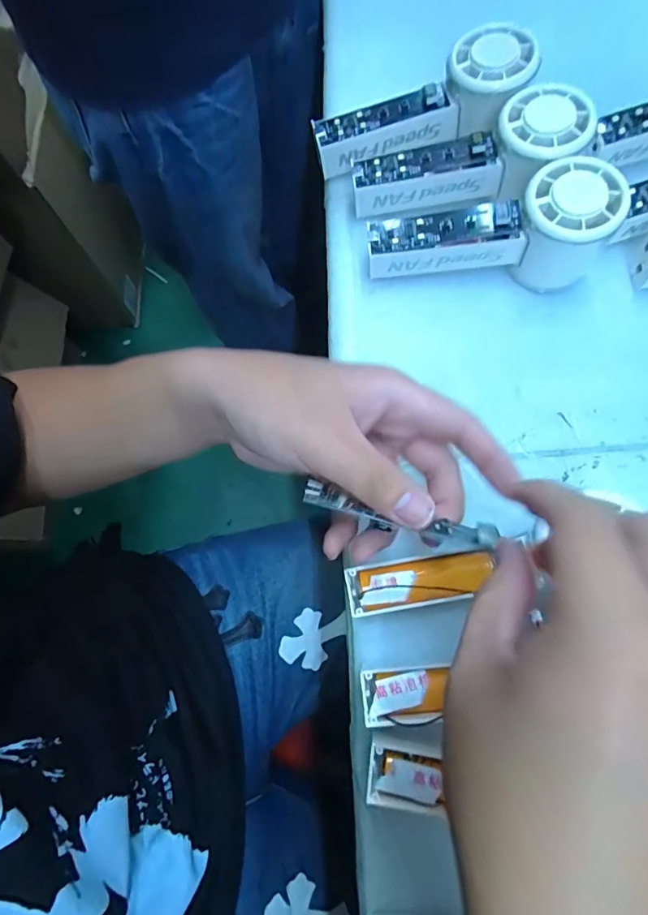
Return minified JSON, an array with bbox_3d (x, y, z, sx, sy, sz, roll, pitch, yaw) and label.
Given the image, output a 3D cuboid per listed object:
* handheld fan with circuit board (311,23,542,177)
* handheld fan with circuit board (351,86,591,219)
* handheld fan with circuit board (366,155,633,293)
[{"bbox_3d":[0.068,-0.241,0.324,0.150,0.033,0.053,-16,75,13],"label":"handheld fan with circuit board"},{"bbox_3d":[0.096,-0.197,0.313,0.149,0.036,0.051,-12,74,15],"label":"handheld fan with circuit board"},{"bbox_3d":[0.104,-0.145,0.298,0.148,0.058,0.049,-2,75,0],"label":"handheld fan with circuit board"}]

